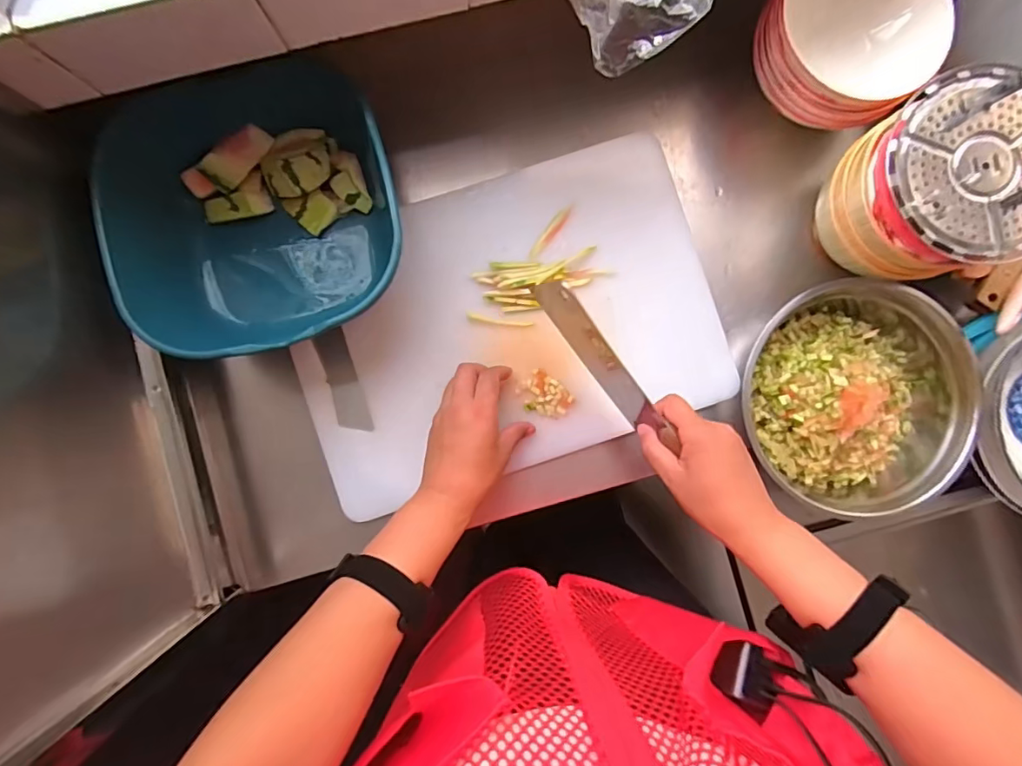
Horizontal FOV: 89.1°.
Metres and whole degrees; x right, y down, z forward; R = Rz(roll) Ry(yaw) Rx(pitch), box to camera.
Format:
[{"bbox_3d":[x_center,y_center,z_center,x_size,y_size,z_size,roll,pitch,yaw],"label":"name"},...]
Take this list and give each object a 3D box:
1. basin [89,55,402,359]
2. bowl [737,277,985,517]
[{"bbox_3d":[-0.240,-0.154,0.487,0.265,0.095,0.255,0,89,-1],"label":"basin"},{"bbox_3d":[0.343,0.020,0.507,0.209,0.077,0.218,0,89,-1],"label":"bowl"}]

